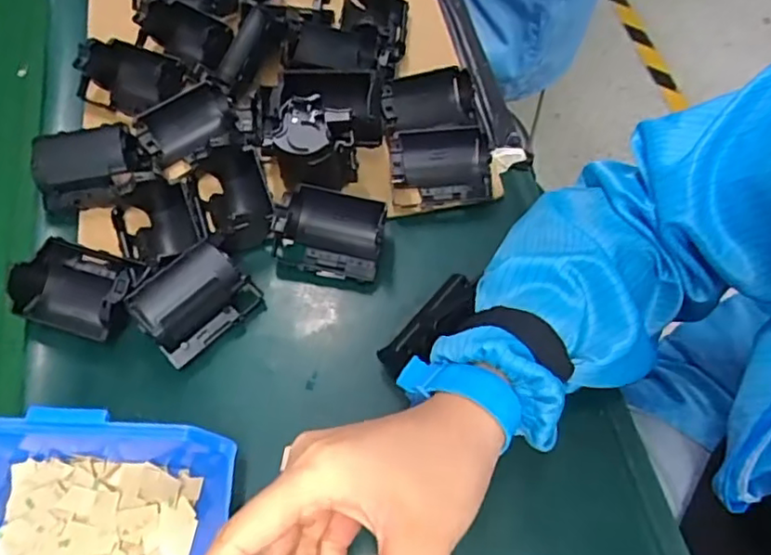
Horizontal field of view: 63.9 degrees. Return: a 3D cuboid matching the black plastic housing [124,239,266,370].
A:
[{"bbox_3d":[-0.118,0.017,0.390,0.068,0.049,0.046,-41,68,-18],"label":"black plastic housing"}]

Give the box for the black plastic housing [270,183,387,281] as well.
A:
[{"bbox_3d":[-0.036,-0.031,0.419,0.071,0.041,0.053,13,63,8],"label":"black plastic housing"}]

